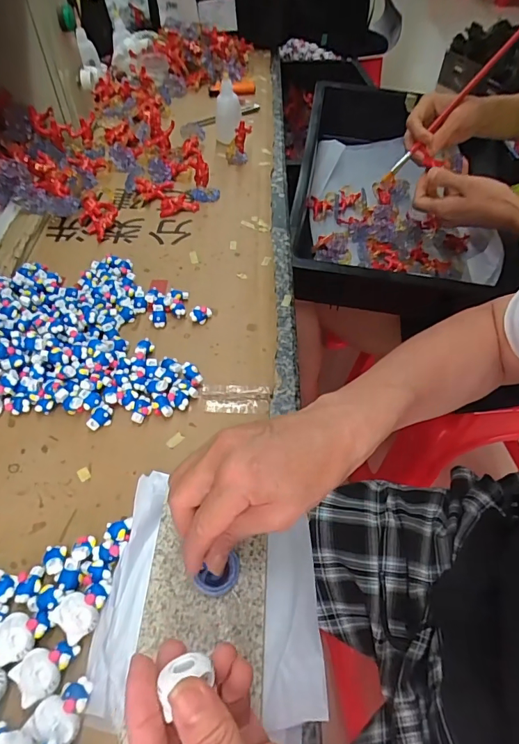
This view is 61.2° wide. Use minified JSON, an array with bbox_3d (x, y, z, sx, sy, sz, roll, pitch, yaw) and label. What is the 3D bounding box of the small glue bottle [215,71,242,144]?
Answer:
[{"bbox_3d":[-0.045,-0.375,0.630,0.037,0.074,0.035,-1,53,-4],"label":"small glue bottle"}]

